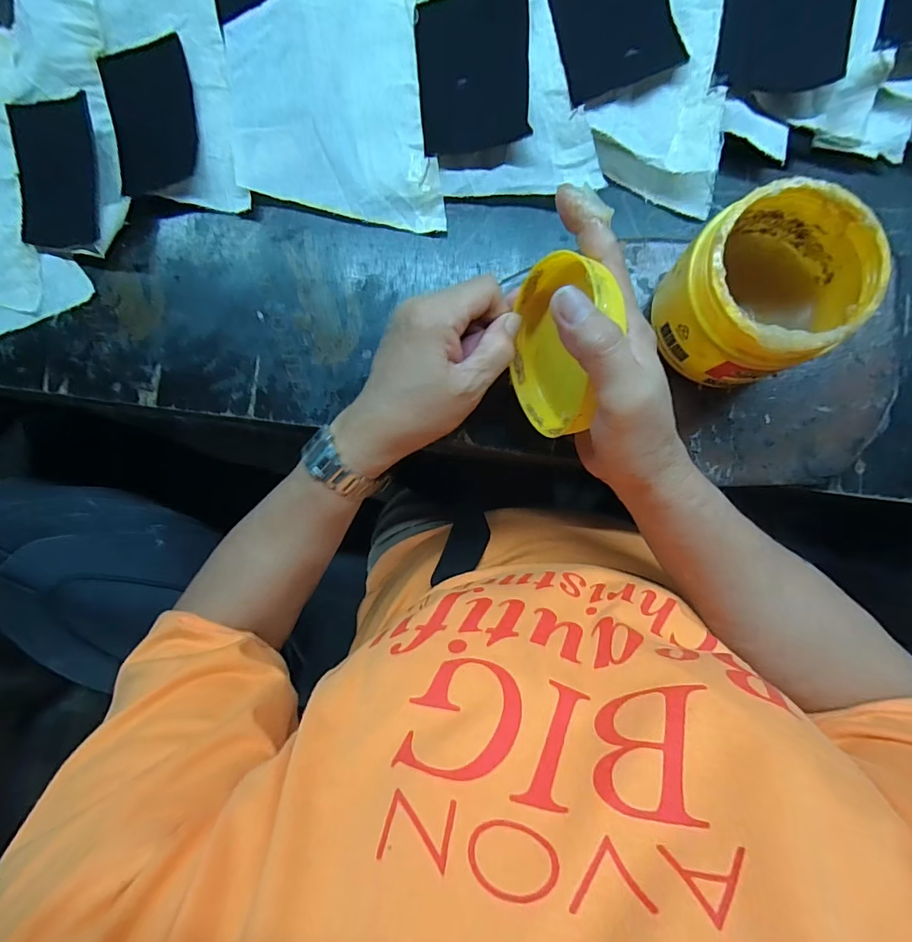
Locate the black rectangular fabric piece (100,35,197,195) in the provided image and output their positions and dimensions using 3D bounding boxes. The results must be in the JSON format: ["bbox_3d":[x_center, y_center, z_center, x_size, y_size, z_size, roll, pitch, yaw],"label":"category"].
[{"bbox_3d":[-0.233,-0.271,0.353,0.064,0.006,0.105,-5,88,5],"label":"black rectangular fabric piece"}]

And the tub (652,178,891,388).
[{"bbox_3d":[0.178,-0.104,0.275,0.099,0.090,0.088,-35,86,4],"label":"tub"}]

